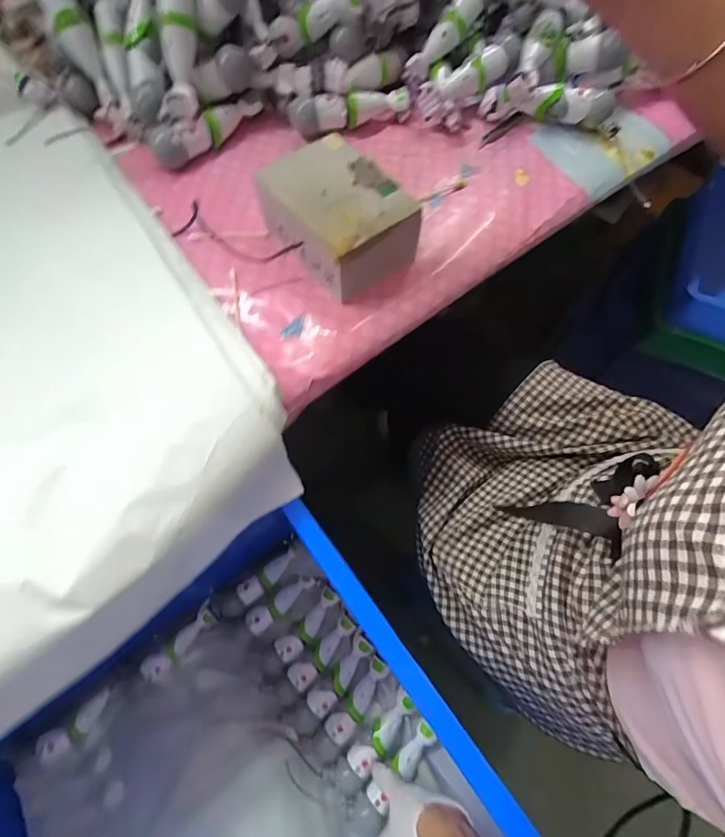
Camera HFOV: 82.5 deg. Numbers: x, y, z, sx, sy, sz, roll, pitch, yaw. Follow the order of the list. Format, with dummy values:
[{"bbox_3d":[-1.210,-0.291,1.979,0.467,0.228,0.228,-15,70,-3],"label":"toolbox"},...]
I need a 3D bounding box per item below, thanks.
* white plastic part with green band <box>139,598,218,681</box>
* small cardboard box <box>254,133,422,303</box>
[{"bbox_3d":[-0.242,0.294,0.547,0.028,0.033,0.107,39,72,16],"label":"white plastic part with green band"},{"bbox_3d":[-0.020,-0.178,0.368,0.096,0.058,0.131,-38,71,-15],"label":"small cardboard box"}]

